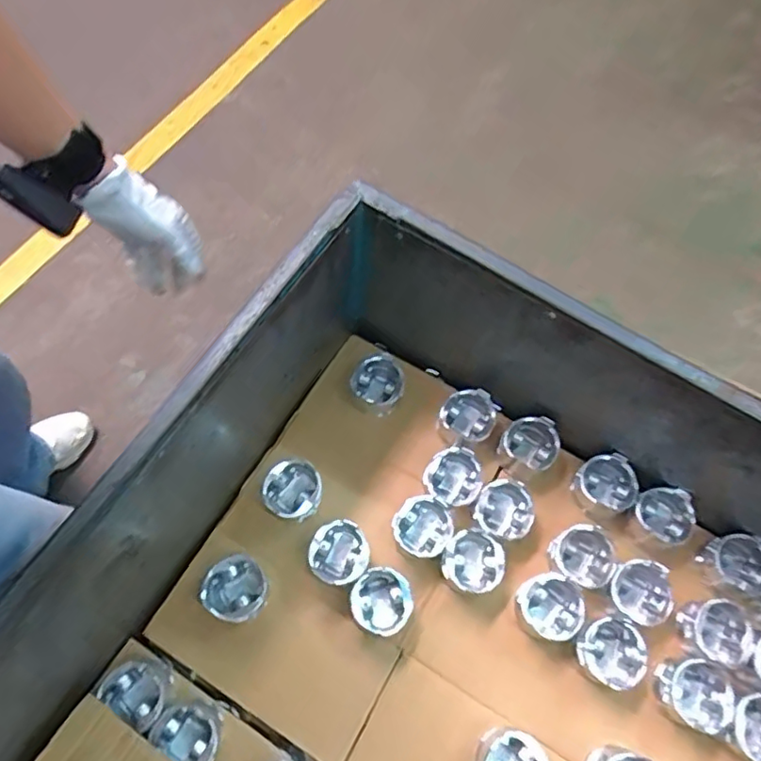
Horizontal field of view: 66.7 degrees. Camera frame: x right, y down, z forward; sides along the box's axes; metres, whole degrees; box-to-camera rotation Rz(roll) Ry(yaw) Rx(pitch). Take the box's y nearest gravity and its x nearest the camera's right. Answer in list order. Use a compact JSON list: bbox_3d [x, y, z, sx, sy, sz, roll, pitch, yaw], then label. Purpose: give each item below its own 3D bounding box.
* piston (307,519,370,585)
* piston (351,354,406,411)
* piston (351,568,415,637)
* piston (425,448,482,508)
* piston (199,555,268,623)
[{"bbox_3d":[-0.050,0.215,0.716,0.073,0.071,0.067,1,66,-1],"label":"piston"},{"bbox_3d":[-0.002,0.005,0.812,0.072,0.059,0.064,-21,68,-11],"label":"piston"},{"bbox_3d":[0.002,0.266,0.699,0.071,0.053,0.071,1,66,-1],"label":"piston"},{"bbox_3d":[0.096,0.130,0.760,0.071,0.045,0.067,1,66,-1],"label":"piston"},{"bbox_3d":[-0.173,0.253,0.699,0.068,0.071,0.071,1,66,-1],"label":"piston"}]

